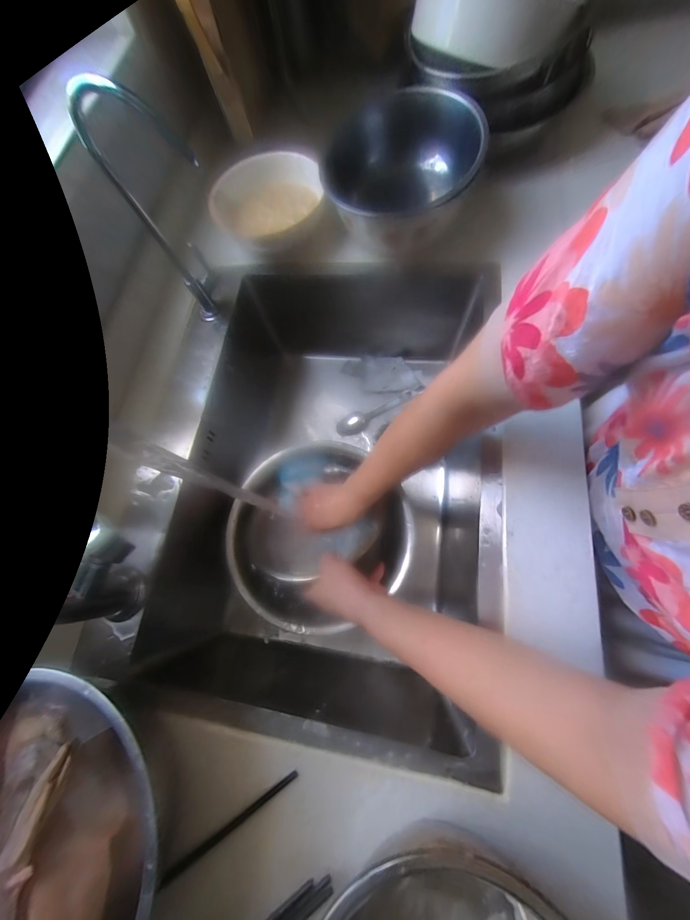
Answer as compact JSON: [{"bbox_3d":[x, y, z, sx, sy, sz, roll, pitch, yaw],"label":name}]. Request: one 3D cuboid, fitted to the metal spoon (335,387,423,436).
[{"bbox_3d":[0.068,-0.094,0.612,0.178,0.026,0.039,-23,70,-1],"label":"metal spoon"}]

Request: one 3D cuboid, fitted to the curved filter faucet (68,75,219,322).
[{"bbox_3d":[-0.204,-0.294,0.385,0.041,0.234,0.097,11,73,11],"label":"curved filter faucet"}]

